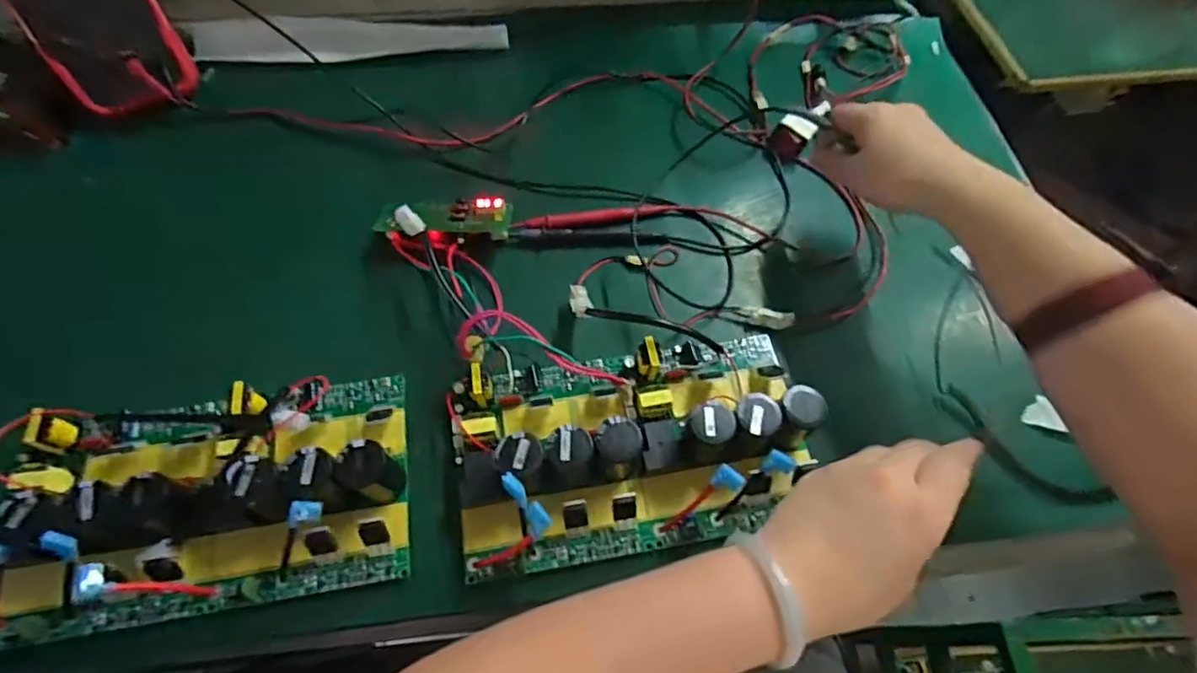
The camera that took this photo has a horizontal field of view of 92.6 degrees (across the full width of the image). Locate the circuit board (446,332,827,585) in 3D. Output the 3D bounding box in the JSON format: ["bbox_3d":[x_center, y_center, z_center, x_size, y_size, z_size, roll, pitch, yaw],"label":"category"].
[{"bbox_3d":[0.024,0.064,0.384,0.244,0.053,0.146,-8,63,-6],"label":"circuit board"}]

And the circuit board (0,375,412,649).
[{"bbox_3d":[-0.251,0.098,0.364,0.240,0.056,0.143,-8,63,-7],"label":"circuit board"}]

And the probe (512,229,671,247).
[{"bbox_3d":[-0.008,-0.083,0.484,0.130,0.009,0.014,1,62,-2],"label":"probe"}]

